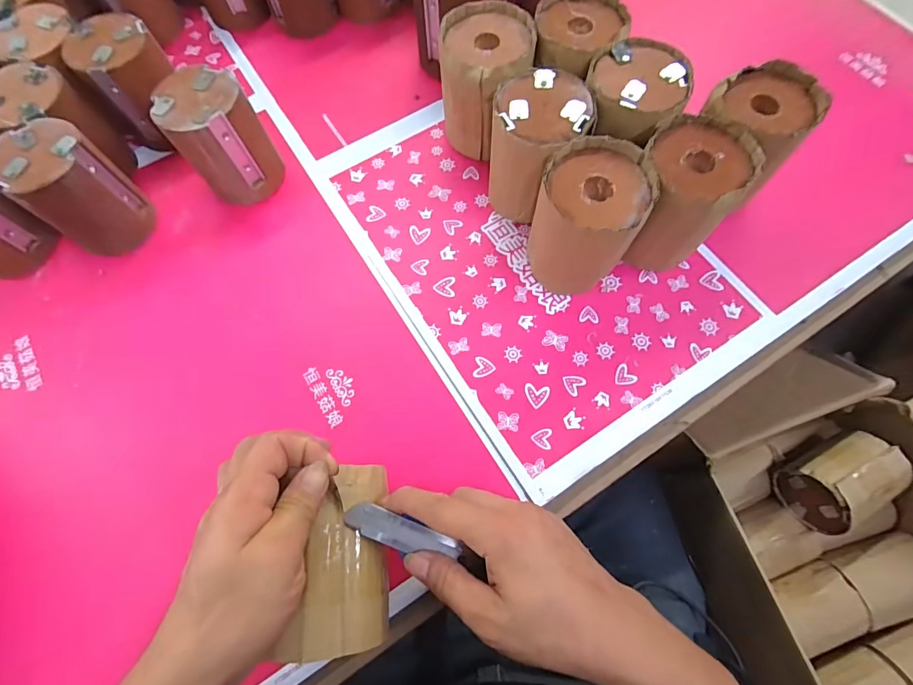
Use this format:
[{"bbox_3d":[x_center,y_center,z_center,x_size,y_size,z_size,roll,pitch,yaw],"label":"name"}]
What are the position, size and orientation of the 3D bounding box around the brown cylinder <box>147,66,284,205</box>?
[{"bbox_3d":[-0.228,-0.199,0.429,0.075,0.103,0.080,-42,75,-13],"label":"brown cylinder"}]

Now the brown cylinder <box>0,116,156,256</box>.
[{"bbox_3d":[-0.353,-0.141,0.412,0.081,0.100,0.074,0,70,1],"label":"brown cylinder"}]

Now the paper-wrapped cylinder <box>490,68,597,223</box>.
[{"bbox_3d":[0.073,-0.172,0.407,0.085,0.112,0.091,-30,72,-10],"label":"paper-wrapped cylinder"}]

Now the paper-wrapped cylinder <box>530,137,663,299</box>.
[{"bbox_3d":[0.108,-0.100,0.383,0.087,0.107,0.098,24,72,9],"label":"paper-wrapped cylinder"}]

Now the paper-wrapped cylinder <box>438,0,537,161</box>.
[{"bbox_3d":[0.027,-0.258,0.443,0.088,0.108,0.091,0,70,1],"label":"paper-wrapped cylinder"}]

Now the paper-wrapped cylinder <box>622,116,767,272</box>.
[{"bbox_3d":[0.193,-0.126,0.387,0.083,0.108,0.084,0,70,1],"label":"paper-wrapped cylinder"}]

